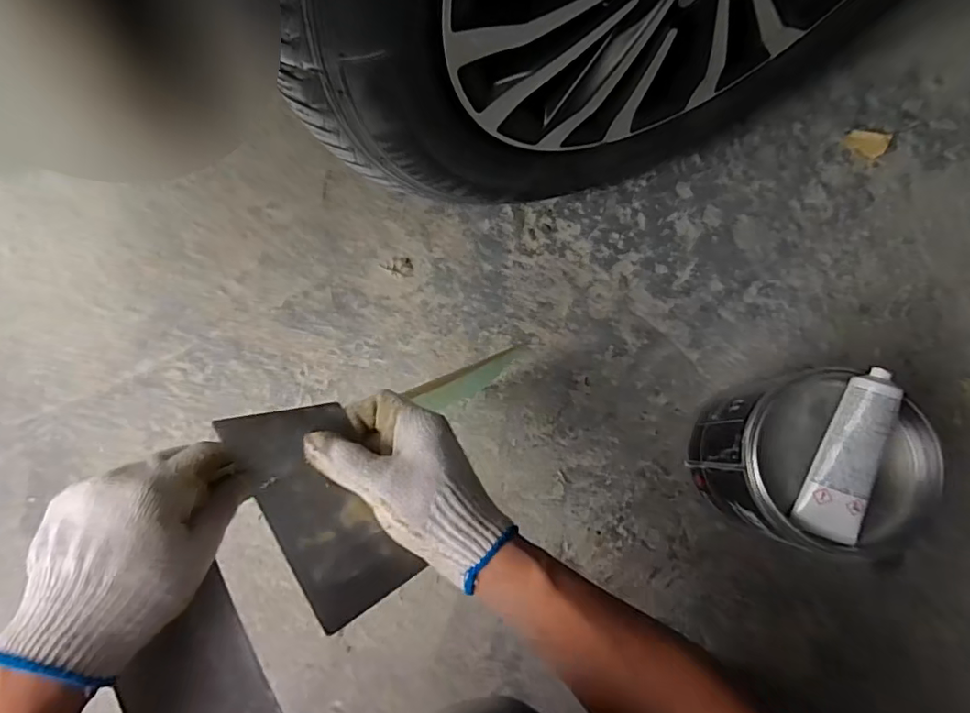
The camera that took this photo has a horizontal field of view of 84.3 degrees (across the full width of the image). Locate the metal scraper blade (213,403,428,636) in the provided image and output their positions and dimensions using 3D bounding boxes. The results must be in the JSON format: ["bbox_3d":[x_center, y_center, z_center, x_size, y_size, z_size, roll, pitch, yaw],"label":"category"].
[{"bbox_3d":[-0.101,0.089,0.335,0.068,0.006,0.138,-28,80,-27],"label":"metal scraper blade"}]

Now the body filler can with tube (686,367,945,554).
[{"bbox_3d":[0.285,0.096,0.502,0.144,0.163,0.132,0,82,1],"label":"body filler can with tube"}]

